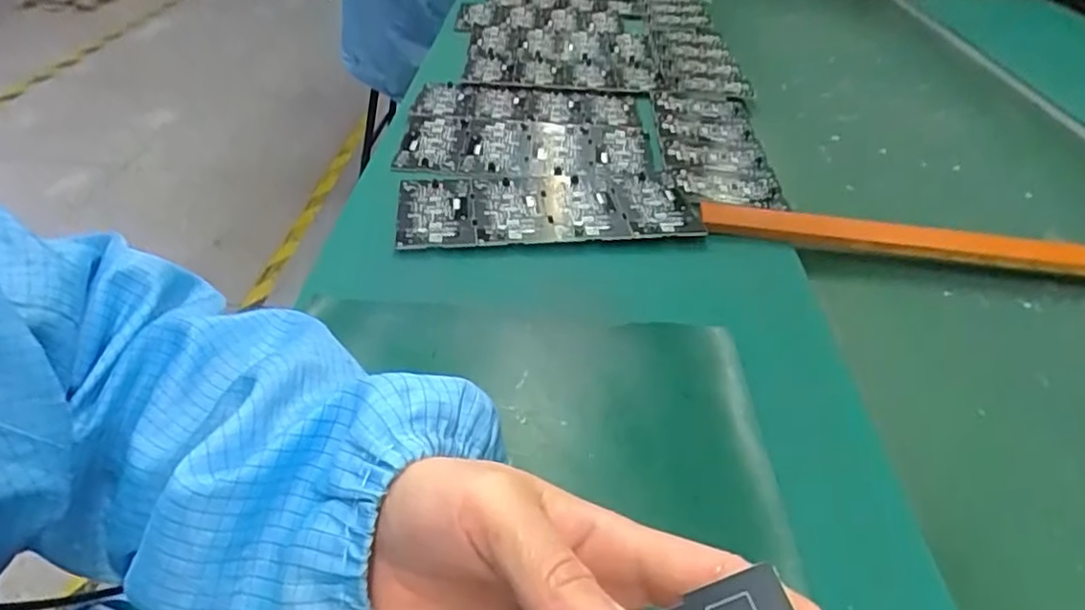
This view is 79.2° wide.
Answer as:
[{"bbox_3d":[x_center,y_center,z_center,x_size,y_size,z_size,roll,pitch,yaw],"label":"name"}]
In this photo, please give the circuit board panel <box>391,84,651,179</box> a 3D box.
[{"bbox_3d":[-0.016,-0.170,0.621,0.216,0.012,0.203,2,37,-4],"label":"circuit board panel"}]

